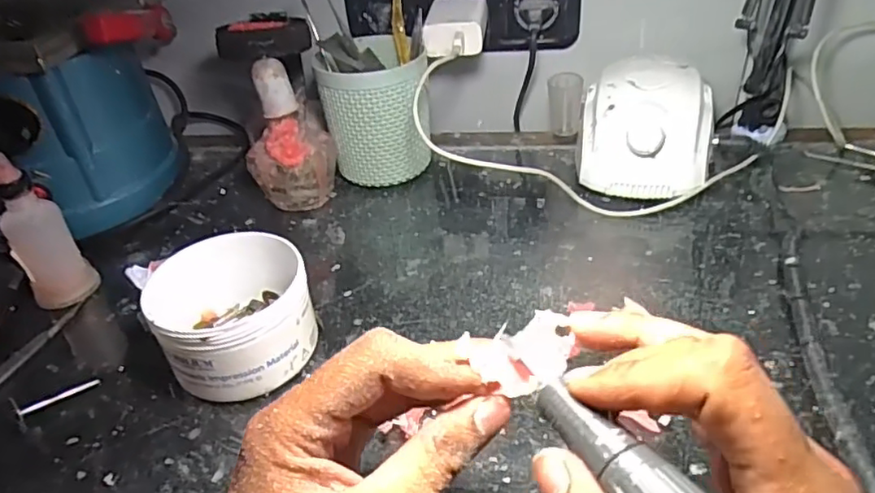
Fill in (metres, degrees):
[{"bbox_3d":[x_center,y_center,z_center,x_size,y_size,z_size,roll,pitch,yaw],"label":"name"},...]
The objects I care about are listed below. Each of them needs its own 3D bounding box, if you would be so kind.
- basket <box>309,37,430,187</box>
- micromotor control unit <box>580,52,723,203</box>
[{"bbox_3d":[-0.054,-0.118,0.544,0.091,0.107,0.091,-7,37,-3],"label":"basket"},{"bbox_3d":[0.174,-0.098,0.510,0.101,0.081,0.115,6,38,15],"label":"micromotor control unit"}]

